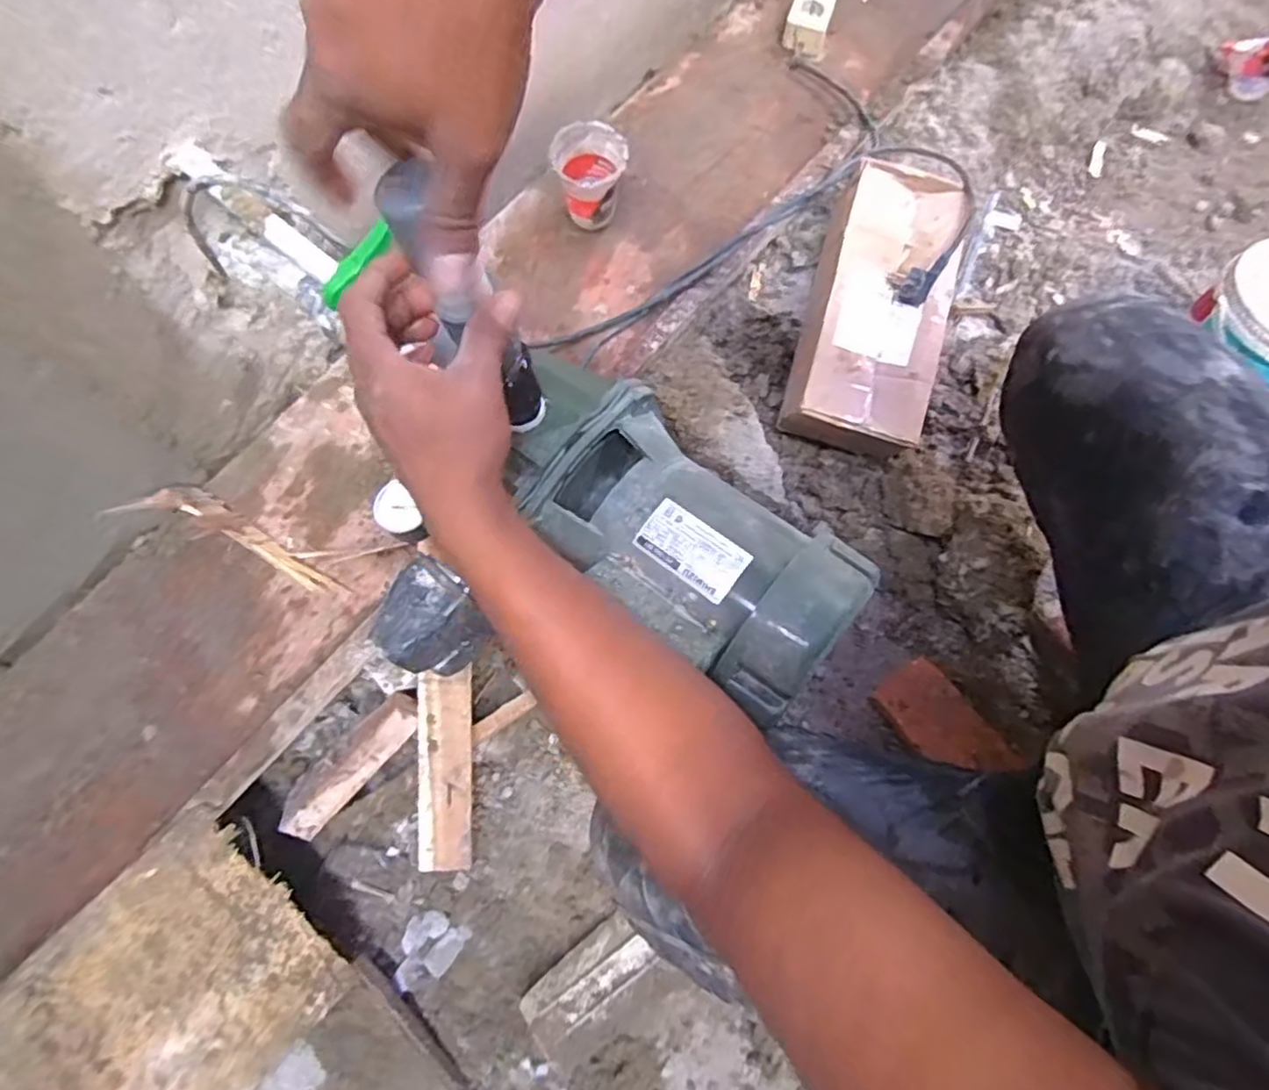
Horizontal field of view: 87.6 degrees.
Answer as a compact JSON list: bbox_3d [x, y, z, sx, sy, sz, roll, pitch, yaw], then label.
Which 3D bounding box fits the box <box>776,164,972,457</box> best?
[{"bbox_3d":[0.295,-0.286,0.810,0.156,0.090,0.329,14,88,4],"label":"box"}]

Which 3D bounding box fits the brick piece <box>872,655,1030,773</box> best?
[{"bbox_3d":[0.357,0.211,0.759,0.086,0.041,0.167,-40,77,-13],"label":"brick piece"}]

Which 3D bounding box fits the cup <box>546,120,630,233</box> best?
[{"bbox_3d":[-0.054,-0.456,0.833,0.082,0.100,0.090,-1,71,3],"label":"cup"}]

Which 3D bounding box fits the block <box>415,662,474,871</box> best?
[{"bbox_3d":[-0.207,0.246,0.722,0.056,0.026,0.212,-2,86,-2],"label":"block"}]

